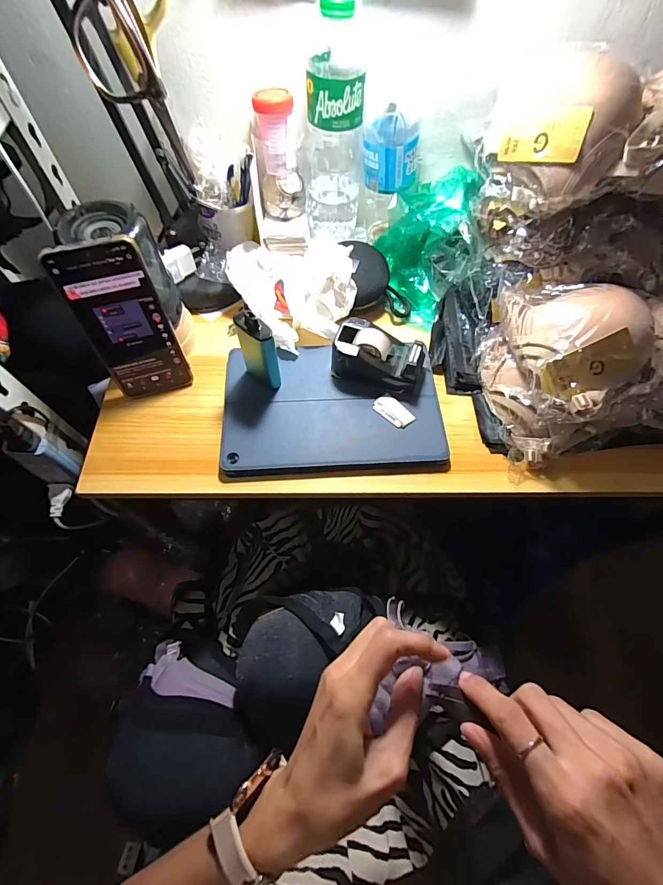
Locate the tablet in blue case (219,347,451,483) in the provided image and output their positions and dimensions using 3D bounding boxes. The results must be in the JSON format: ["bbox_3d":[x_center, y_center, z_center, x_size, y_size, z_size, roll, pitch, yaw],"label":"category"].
[{"bbox_3d":[0.001,-0.038,0.436,0.238,0.023,0.155,-3,64,-3],"label":"tablet in blue case"}]

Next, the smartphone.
[{"bbox_3d":[-0.200,-0.112,0.382,0.074,0.166,0.007,-16,52,-11],"label":"smartphone"}]

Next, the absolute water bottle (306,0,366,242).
[{"bbox_3d":[0.005,-0.341,0.423,0.061,0.219,0.058,3,64,0],"label":"absolute water bottle"}]

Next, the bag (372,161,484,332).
[{"bbox_3d":[0.122,-0.245,0.483,0.114,0.105,0.156,12,64,4],"label":"bag"}]

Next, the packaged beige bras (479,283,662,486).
[{"bbox_3d":[0.301,-0.077,0.391,0.246,0.129,0.159,-7,64,-5],"label":"packaged beige bras"}]

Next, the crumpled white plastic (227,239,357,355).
[{"bbox_3d":[-0.047,-0.177,0.465,0.145,0.058,0.128,-3,64,-3],"label":"crumpled white plastic"}]

